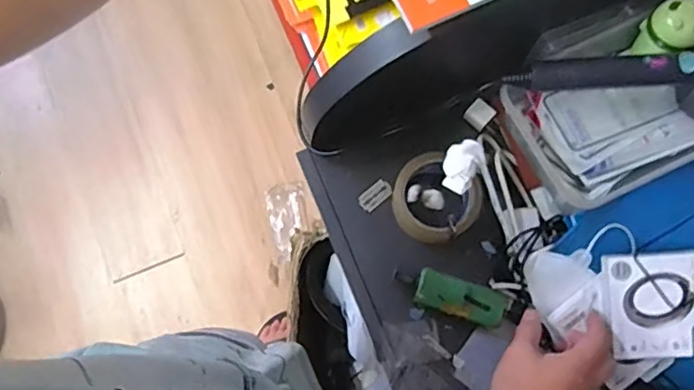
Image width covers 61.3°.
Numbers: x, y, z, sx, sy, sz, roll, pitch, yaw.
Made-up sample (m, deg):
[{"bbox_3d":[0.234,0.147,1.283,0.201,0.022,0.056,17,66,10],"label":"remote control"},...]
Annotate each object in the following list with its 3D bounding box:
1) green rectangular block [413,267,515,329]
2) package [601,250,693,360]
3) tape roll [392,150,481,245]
[{"bbox_3d":[0.130,0.119,0.664,0.104,0.036,0.040,19,78,4],"label":"green rectangular block"},{"bbox_3d":[0.322,0.113,0.599,0.109,0.014,0.106,-3,92,5],"label":"package"},{"bbox_3d":[0.101,0.007,0.681,0.099,0.057,0.095,0,77,0],"label":"tape roll"}]

